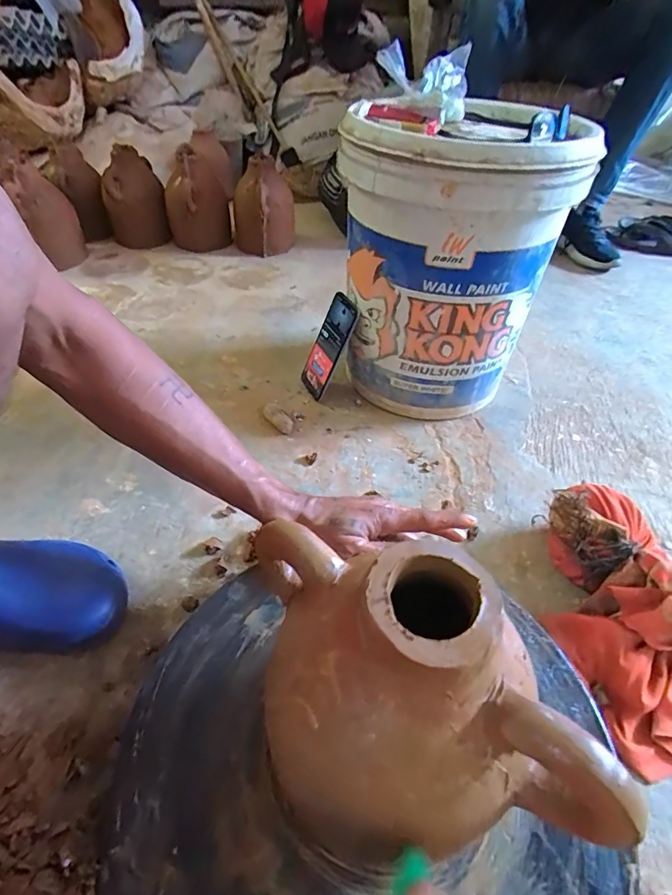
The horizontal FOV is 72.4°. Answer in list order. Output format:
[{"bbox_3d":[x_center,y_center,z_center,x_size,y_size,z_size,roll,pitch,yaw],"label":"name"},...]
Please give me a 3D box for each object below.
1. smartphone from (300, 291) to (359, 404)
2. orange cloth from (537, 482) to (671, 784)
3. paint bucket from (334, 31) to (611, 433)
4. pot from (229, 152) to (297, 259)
[{"bbox_3d":[-0.014,-0.157,0.731,0.016,0.166,0.071,2,39,-36],"label":"smartphone"},{"bbox_3d":[0.303,0.163,0.464,0.177,0.086,0.276,-13,46,-16],"label":"orange cloth"},{"bbox_3d":[0.150,-0.267,0.686,0.289,0.374,0.297,5,44,2],"label":"paint bucket"},{"bbox_3d":[-0.176,-0.575,1.104,0.147,0.188,0.137,-6,45,-9],"label":"pot"}]

